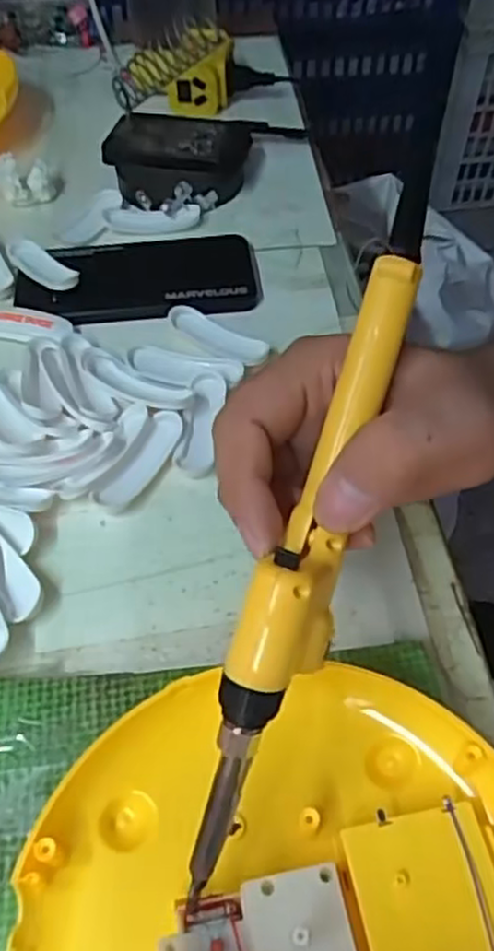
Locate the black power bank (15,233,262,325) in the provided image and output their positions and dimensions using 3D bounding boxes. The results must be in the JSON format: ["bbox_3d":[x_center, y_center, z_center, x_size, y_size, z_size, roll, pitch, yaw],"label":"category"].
[{"bbox_3d":[-0.073,-0.139,0.485,0.161,0.010,0.083,-9,53,-7],"label":"black power bank"}]

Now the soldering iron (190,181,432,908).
[{"bbox_3d":[0.022,0.016,0.224,0.025,0.031,0.228,17,81,9],"label":"soldering iron"}]

